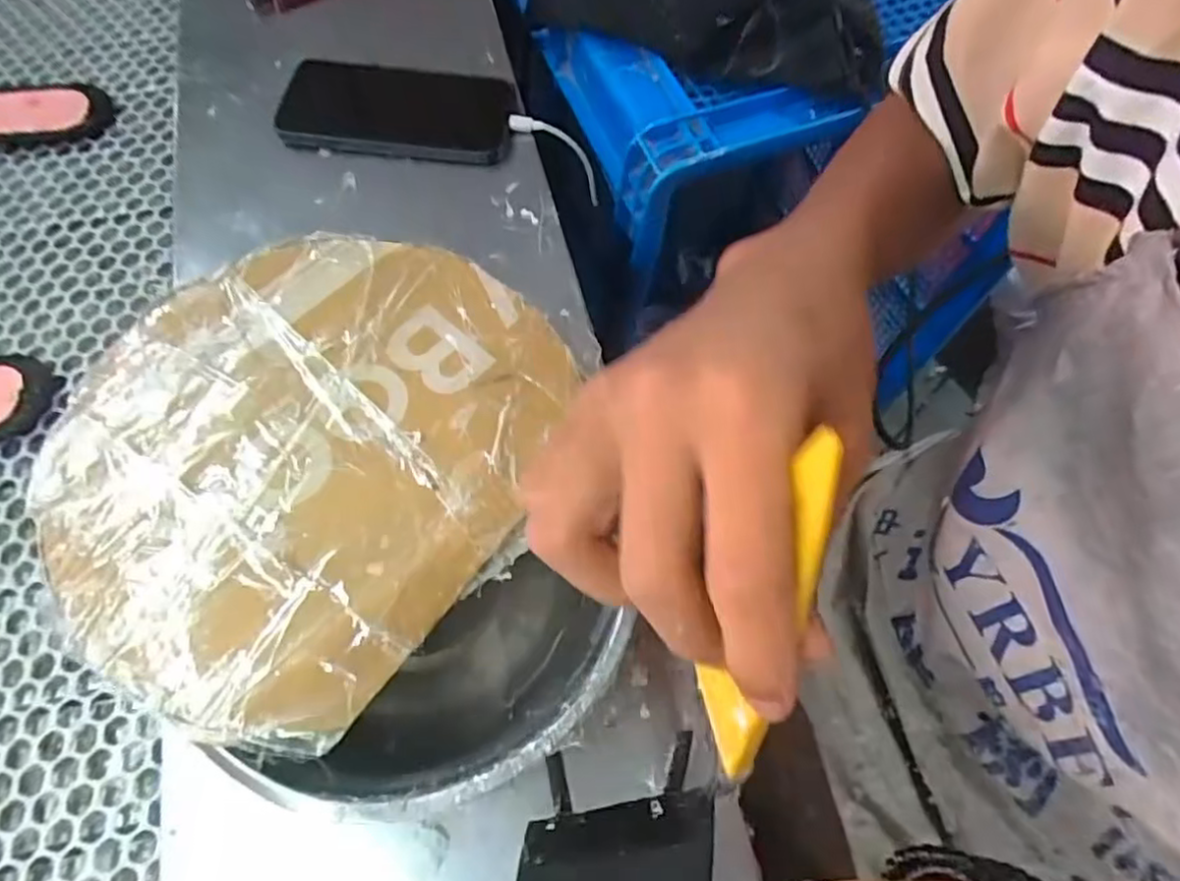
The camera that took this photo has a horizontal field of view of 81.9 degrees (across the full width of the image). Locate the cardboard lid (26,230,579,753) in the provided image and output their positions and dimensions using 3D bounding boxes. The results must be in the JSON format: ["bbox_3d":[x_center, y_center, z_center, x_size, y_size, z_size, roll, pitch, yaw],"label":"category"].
[{"bbox_3d":[-0.123,-0.004,0.297,0.193,0.006,0.218,35,68,14],"label":"cardboard lid"}]

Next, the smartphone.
[{"bbox_3d":[-0.136,-0.232,0.478,0.162,0.012,0.084,7,64,1],"label":"smartphone"}]

